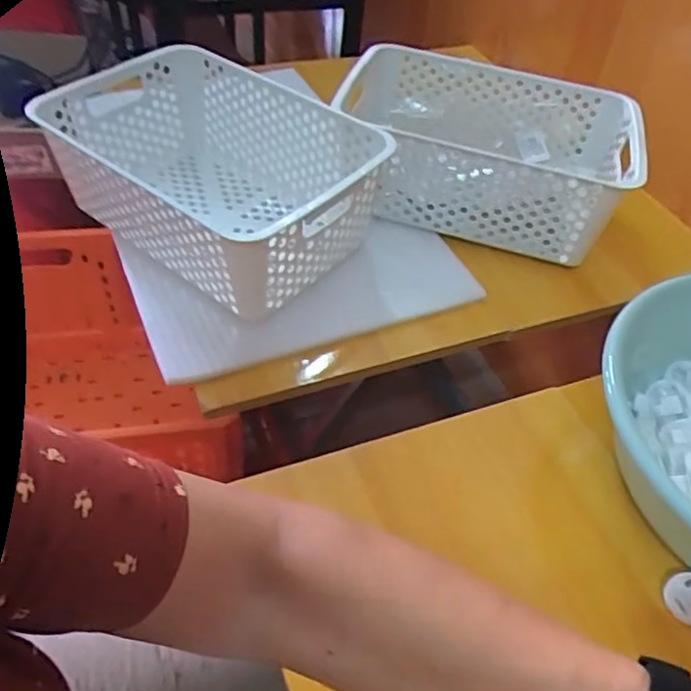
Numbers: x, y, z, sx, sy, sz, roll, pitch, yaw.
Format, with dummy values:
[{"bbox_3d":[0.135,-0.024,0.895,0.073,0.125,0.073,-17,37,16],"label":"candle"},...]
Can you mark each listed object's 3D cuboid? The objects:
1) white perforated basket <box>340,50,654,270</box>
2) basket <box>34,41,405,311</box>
[{"bbox_3d":[0.150,-0.217,0.709,0.309,0.100,0.214,15,48,9],"label":"white perforated basket"},{"bbox_3d":[-0.129,-0.166,0.626,0.299,0.113,0.202,32,53,22],"label":"basket"}]

